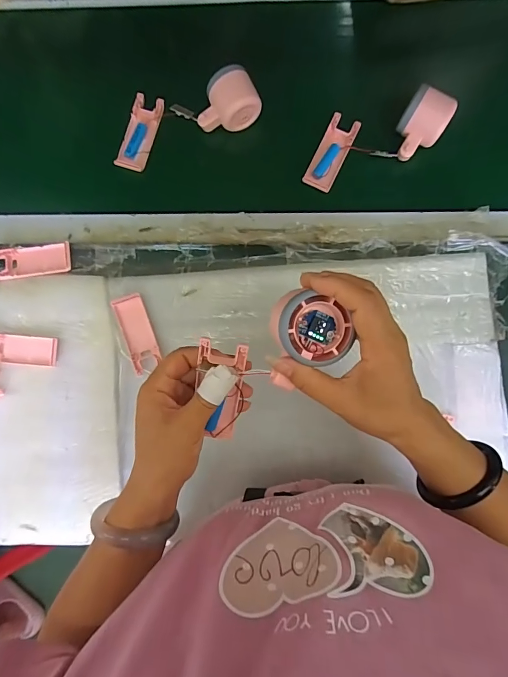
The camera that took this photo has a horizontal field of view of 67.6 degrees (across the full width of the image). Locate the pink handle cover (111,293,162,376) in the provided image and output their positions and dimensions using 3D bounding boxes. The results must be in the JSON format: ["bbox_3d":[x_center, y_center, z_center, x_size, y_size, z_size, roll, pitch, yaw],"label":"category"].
[{"bbox_3d":[-0.155,-0.007,0.502,0.039,0.008,0.099,-18,88,1],"label":"pink handle cover"}]

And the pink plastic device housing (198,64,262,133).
[{"bbox_3d":[-0.035,-0.311,0.505,0.081,0.052,0.061,-16,88,1],"label":"pink plastic device housing"}]

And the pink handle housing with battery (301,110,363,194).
[{"bbox_3d":[0.105,-0.251,0.516,0.039,0.016,0.102,26,89,2],"label":"pink handle housing with battery"}]

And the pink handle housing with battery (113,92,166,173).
[{"bbox_3d":[-0.157,-0.283,0.527,0.039,0.013,0.102,17,89,2],"label":"pink handle housing with battery"}]

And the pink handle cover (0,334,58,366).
[{"bbox_3d":[-0.310,0.015,0.501,0.100,0.010,0.038,4,88,1],"label":"pink handle cover"}]

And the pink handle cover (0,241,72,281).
[{"bbox_3d":[-0.300,-0.104,0.511,0.103,0.006,0.043,-8,88,1],"label":"pink handle cover"}]

